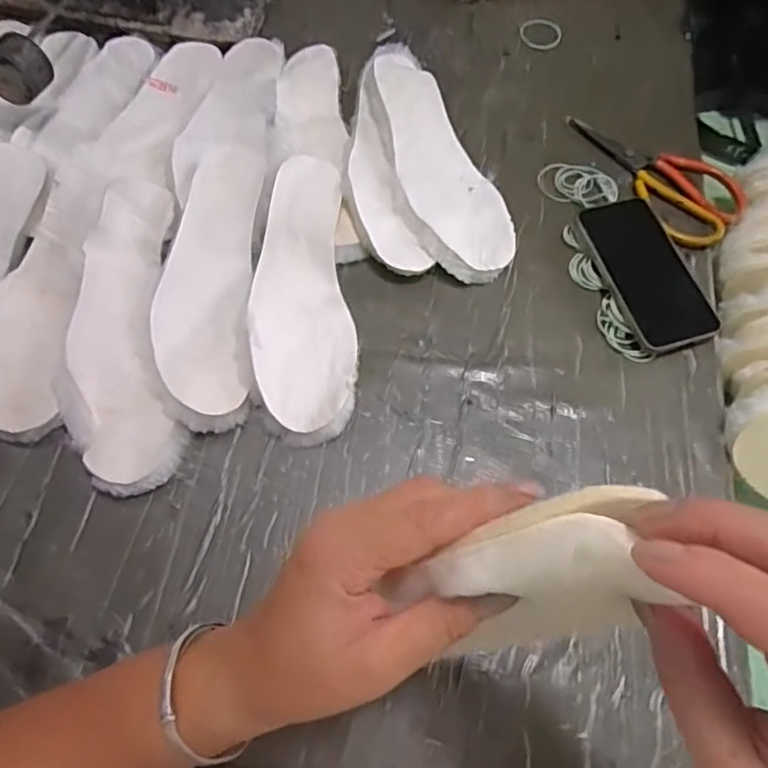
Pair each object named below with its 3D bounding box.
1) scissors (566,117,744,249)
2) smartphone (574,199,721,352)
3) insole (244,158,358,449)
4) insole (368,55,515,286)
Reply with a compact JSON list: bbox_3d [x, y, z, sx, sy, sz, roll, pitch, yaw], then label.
[{"bbox_3d":[0.261,-0.210,0.602,0.196,0.019,0.098,37,69,14],"label":"scissors"},{"bbox_3d":[0.240,-0.104,0.544,0.078,0.011,0.151,-17,66,-7],"label":"smartphone"},{"bbox_3d":[-0.071,-0.082,0.523,0.085,0.034,0.264,-1,65,-3],"label":"insole"},{"bbox_3d":[0.043,-0.217,0.583,0.102,0.018,0.266,-18,72,-21],"label":"insole"}]

